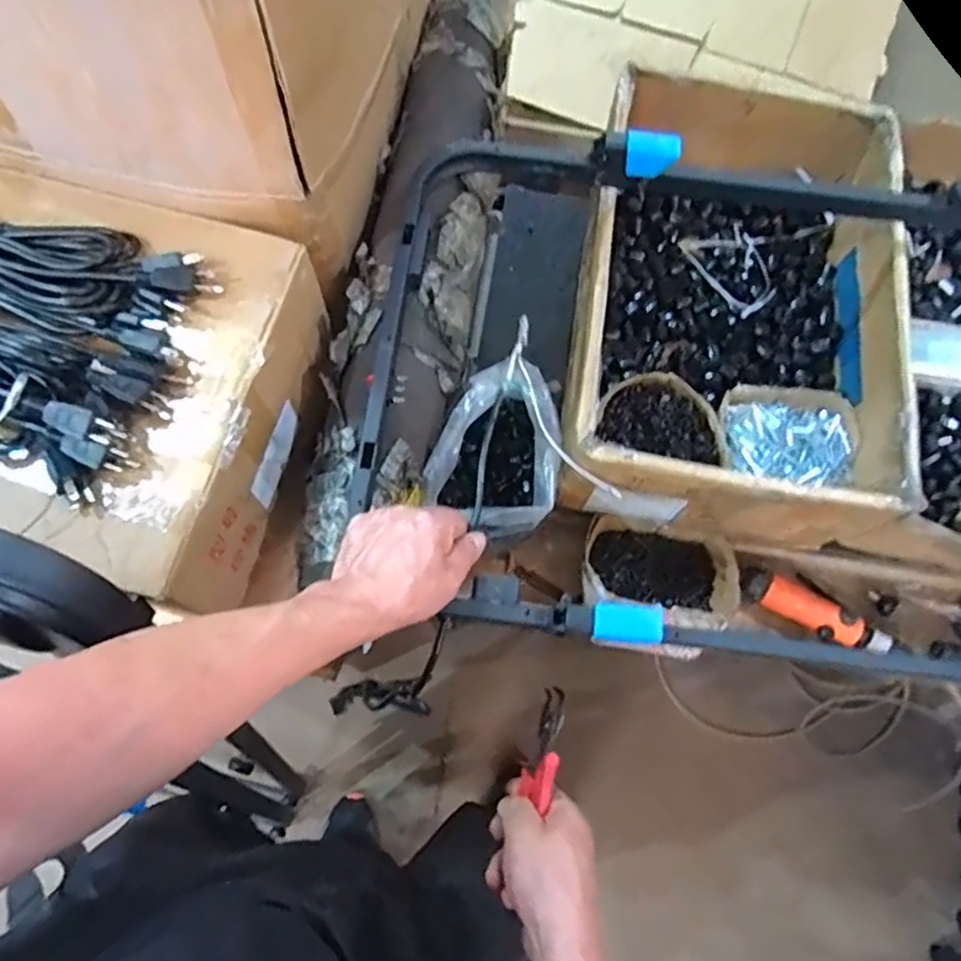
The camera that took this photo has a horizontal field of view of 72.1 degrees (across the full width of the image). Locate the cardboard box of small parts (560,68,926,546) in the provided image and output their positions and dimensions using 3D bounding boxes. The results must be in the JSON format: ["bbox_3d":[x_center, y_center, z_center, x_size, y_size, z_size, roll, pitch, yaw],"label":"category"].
[{"bbox_3d":[0.300,-0.211,0.795,0.359,0.161,0.528,10,71,1],"label":"cardboard box of small parts"}]

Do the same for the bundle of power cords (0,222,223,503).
[{"bbox_3d":[-0.474,-0.164,0.555,0.454,0.048,0.213,20,71,5],"label":"bundle of power cords"}]

